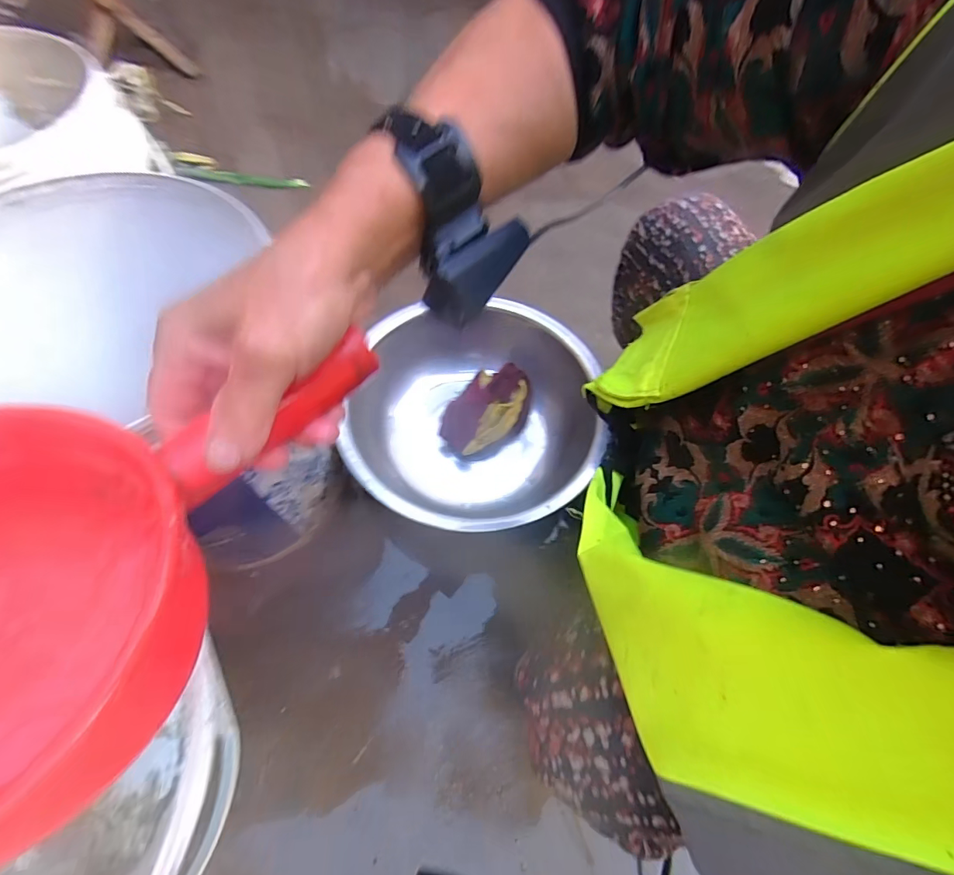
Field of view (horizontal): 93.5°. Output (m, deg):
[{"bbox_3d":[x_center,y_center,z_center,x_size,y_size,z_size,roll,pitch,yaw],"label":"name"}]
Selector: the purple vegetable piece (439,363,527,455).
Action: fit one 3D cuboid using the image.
[{"bbox_3d":[0.020,-0.045,0.726,0.103,0.044,0.173,28,64,12],"label":"purple vegetable piece"}]

